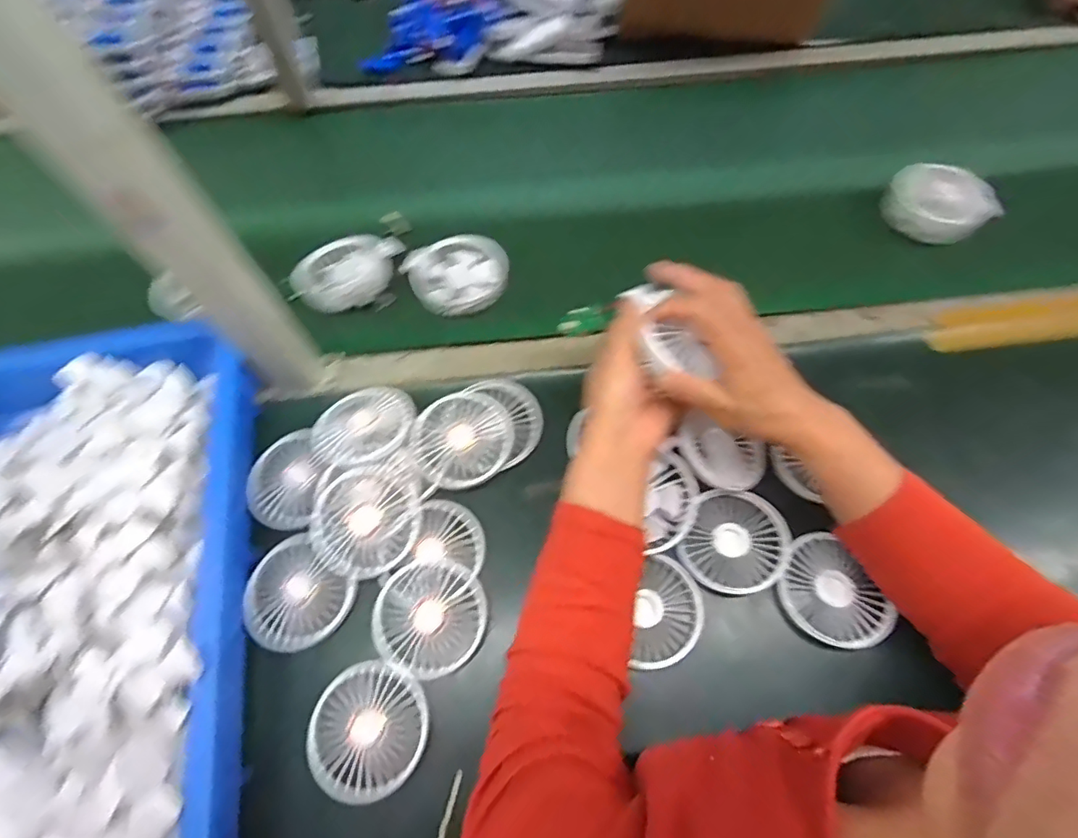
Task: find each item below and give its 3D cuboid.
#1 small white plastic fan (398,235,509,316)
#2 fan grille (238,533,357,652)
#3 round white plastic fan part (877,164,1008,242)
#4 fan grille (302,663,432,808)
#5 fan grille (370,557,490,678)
[{"bbox_3d":[-0.086,-0.156,0.594,0.103,0.043,0.085,-23,64,-10],"label":"small white plastic fan"},{"bbox_3d":[-0.207,0.149,0.463,0.085,0.019,0.080,-1,62,1],"label":"fan grille"},{"bbox_3d":[0.442,-0.237,0.605,0.114,0.046,0.078,25,66,14],"label":"round white plastic fan part"},{"bbox_3d":[-0.131,0.240,0.425,0.090,0.013,0.088,-1,62,1],"label":"fan grille"},{"bbox_3d":[-0.090,0.159,0.445,0.091,0.012,0.083,0,62,2],"label":"fan grille"}]

